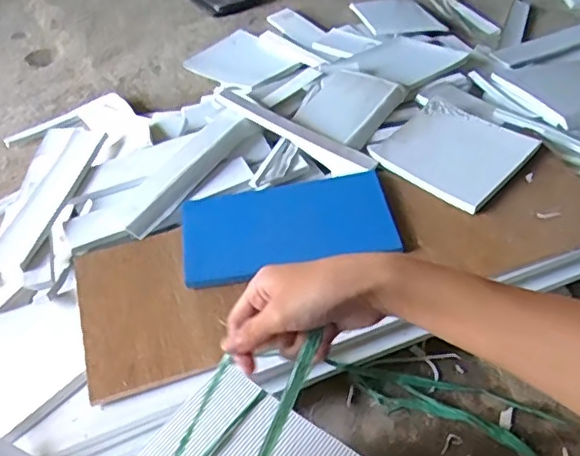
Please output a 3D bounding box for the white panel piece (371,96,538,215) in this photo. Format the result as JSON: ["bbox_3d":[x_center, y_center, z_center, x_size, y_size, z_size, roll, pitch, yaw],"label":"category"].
[{"bbox_3d":[0.240,-0.117,0.878,0.184,0.024,0.173,32,58,31],"label":"white panel piece"}]

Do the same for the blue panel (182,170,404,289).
[{"bbox_3d":[-0.004,-0.007,0.814,0.282,0.019,0.147,-10,47,-3],"label":"blue panel"}]

